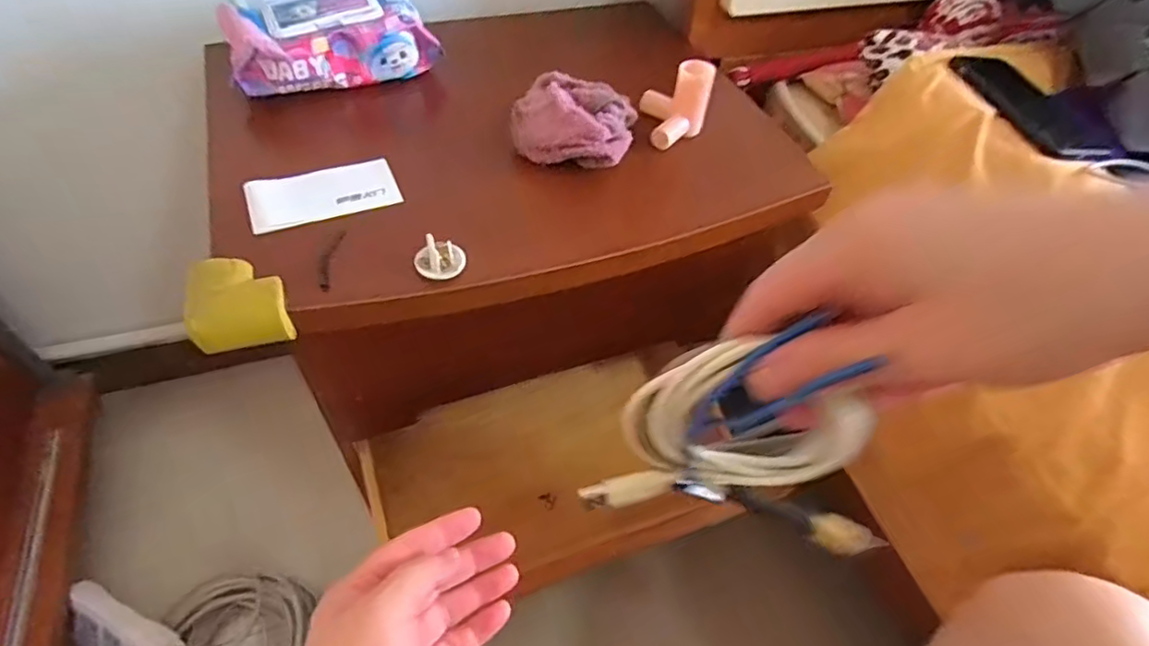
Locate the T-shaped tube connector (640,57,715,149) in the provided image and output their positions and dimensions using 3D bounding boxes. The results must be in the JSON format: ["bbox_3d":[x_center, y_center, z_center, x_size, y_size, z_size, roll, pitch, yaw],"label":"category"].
[{"bbox_3d":[0.089,-0.187,0.510,0.052,0.060,0.059,-1,51,-7],"label":"T-shaped tube connector"}]

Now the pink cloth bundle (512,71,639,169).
[{"bbox_3d":[-0.001,-0.159,0.488,0.092,0.056,0.067,20,51,10],"label":"pink cloth bundle"}]

